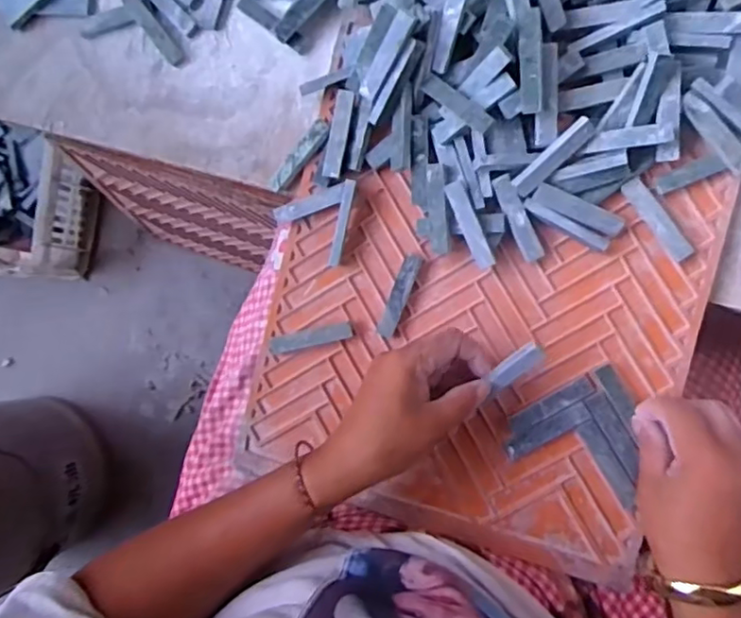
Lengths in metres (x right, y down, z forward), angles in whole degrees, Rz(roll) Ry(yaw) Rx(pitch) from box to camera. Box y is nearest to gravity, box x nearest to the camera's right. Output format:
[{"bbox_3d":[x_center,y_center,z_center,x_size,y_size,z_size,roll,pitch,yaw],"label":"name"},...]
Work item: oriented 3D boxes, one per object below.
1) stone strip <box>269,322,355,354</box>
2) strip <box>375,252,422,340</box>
[{"bbox_3d":[-0.044,0.022,0.471,0.065,0.005,0.013,-12,89,9],"label":"stone strip"},{"bbox_3d":[0.021,-0.010,0.459,0.012,0.011,0.064,24,94,8],"label":"strip"}]

